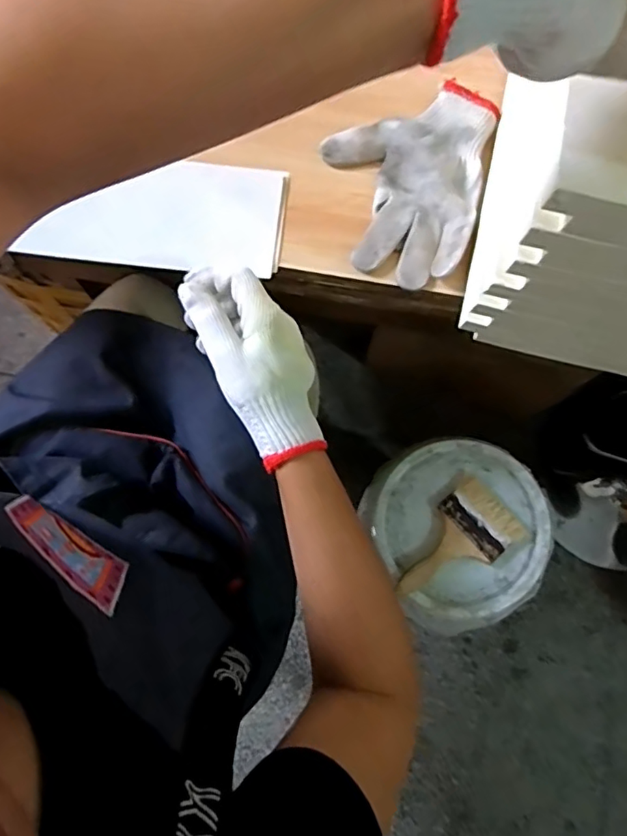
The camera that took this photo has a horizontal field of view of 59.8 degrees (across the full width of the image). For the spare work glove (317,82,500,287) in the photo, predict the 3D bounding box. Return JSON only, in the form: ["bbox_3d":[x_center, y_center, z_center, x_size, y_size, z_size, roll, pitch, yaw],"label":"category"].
[{"bbox_3d":[0.080,-0.218,0.494,0.140,0.025,0.187,15,76,3],"label":"spare work glove"}]

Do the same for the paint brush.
[{"bbox_3d":[0.194,0.178,0.756,0.186,0.018,0.107,-39,80,-9],"label":"paint brush"}]

